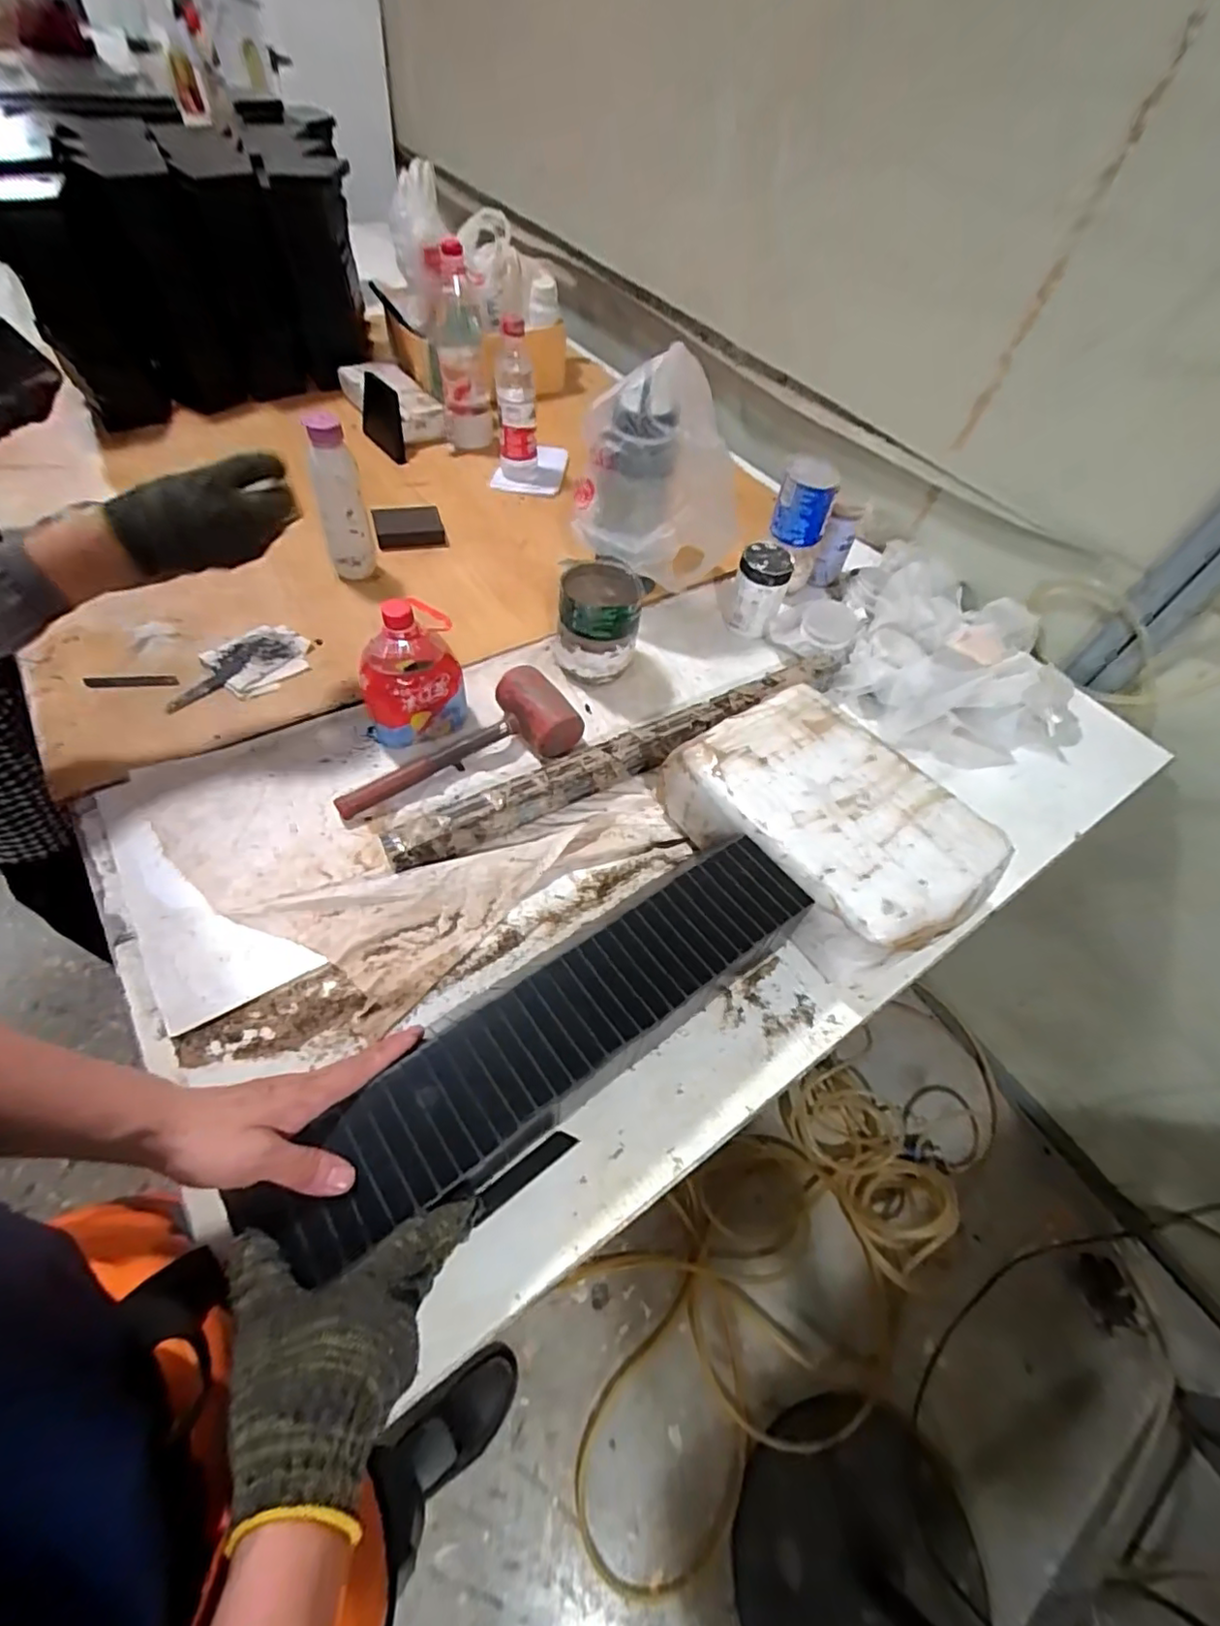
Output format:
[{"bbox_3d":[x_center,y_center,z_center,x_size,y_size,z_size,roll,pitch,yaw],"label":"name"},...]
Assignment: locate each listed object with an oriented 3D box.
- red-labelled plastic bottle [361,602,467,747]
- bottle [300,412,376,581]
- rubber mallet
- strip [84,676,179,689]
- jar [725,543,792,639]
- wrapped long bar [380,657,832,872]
[{"bbox_3d":[-0.223,-0.160,0.691,0.107,0.143,0.097,-15,58,-17],"label":"red-labelled plastic bottle"},{"bbox_3d":[-0.353,-0.400,0.820,0.059,0.198,0.062,-18,59,-19],"label":"bottle"},{"bbox_3d":[-0.160,-0.060,0.686,0.268,0.055,0.112,-35,66,-27],"label":"rubber mallet"},{"bbox_3d":[-0.552,-0.152,0.725,0.096,0.005,0.017,-5,58,-8],"label":"strip"},{"bbox_3d":[0.211,-0.315,0.889,0.074,0.104,0.071,23,55,9],"label":"jar"},{"bbox_3d":[0.034,-0.078,0.715,0.593,0.049,0.043,-25,62,-23],"label":"wrapped long bar"}]

